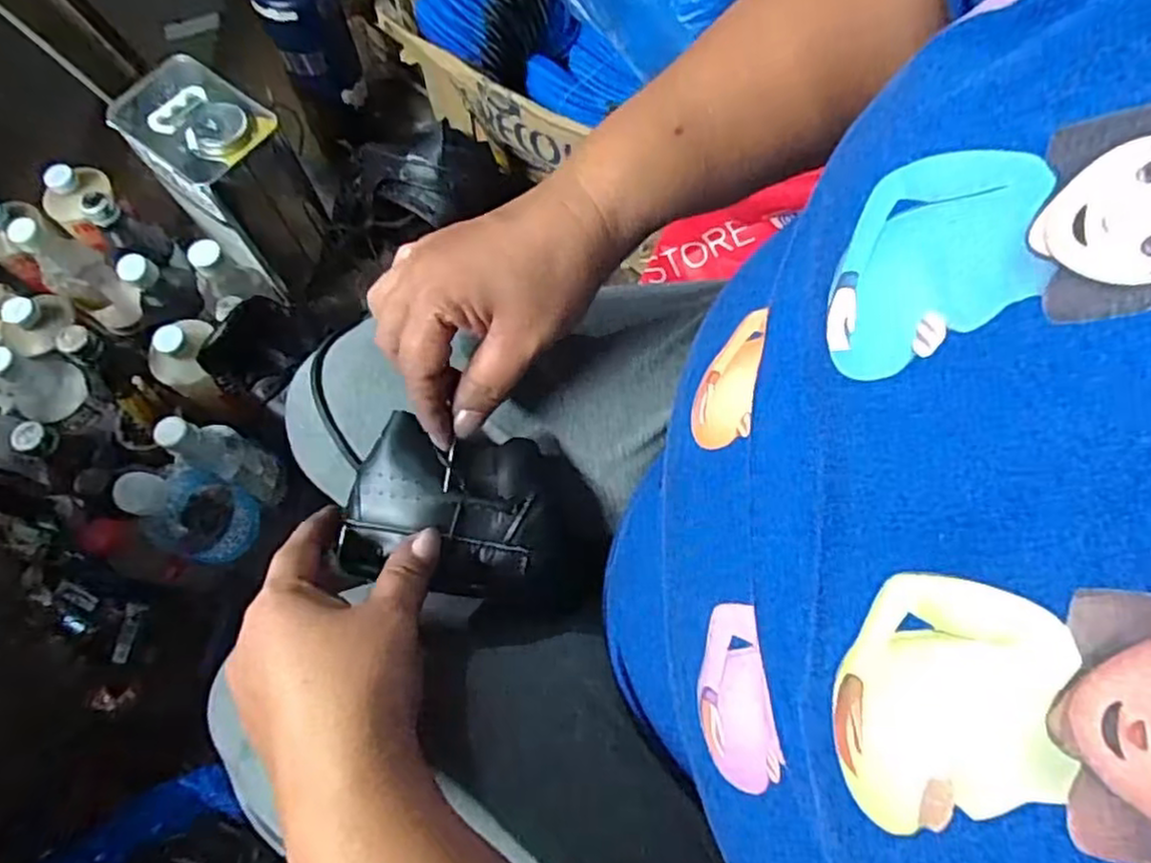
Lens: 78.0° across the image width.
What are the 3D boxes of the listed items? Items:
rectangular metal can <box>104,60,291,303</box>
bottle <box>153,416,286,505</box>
[{"bbox_3d":[-0.386,-0.280,0.791,0.152,0.189,0.115,38,73,13],"label":"rectangular metal can"},{"bbox_3d":[-0.343,0.028,0.715,0.059,0.161,0.051,33,72,12],"label":"bottle"}]

